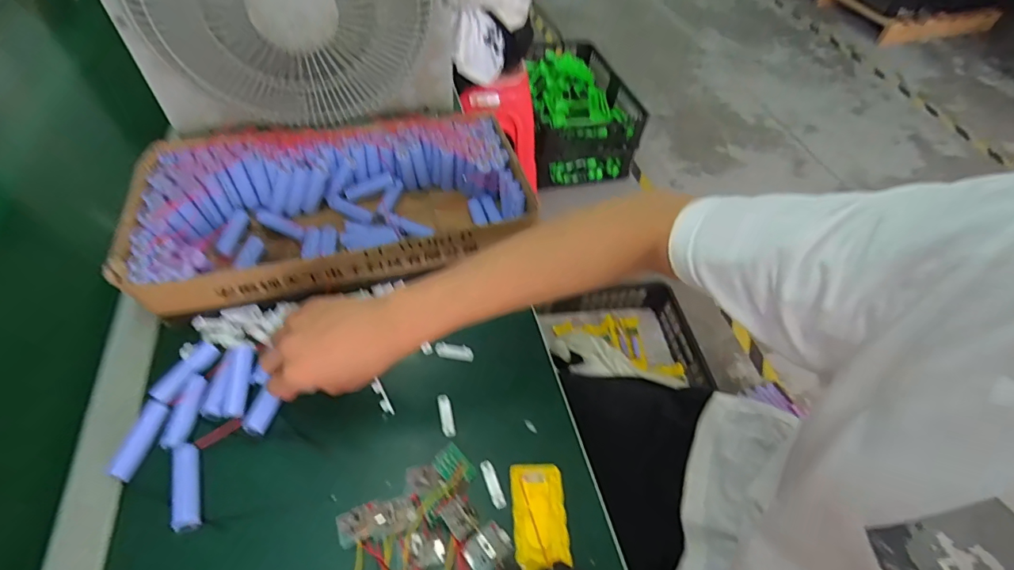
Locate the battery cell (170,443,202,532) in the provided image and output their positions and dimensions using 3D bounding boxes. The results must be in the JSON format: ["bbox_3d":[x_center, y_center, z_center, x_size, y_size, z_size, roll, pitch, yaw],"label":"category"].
[{"bbox_3d":[-0.269,0.173,0.407,0.021,0.024,0.070,-12,51,-17],"label":"battery cell"}]

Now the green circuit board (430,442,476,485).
[{"bbox_3d":[-0.046,0.163,0.427,0.037,0.004,0.027,43,51,6],"label":"green circuit board"}]

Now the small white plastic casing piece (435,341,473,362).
[{"bbox_3d":[-0.057,0.072,0.516,0.041,0.011,0.014,10,48,3],"label":"small white plastic casing piece"}]

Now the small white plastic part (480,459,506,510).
[{"bbox_3d":[-0.013,0.179,0.431,0.011,0.005,0.045,-14,51,-19],"label":"small white plastic part"}]

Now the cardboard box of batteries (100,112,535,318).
[{"bbox_3d":[-0.200,-0.099,0.580,0.429,0.085,0.219,-11,50,-16],"label":"cardboard box of batteries"}]

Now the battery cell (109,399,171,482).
[{"bbox_3d":[-0.327,0.138,0.426,0.020,0.017,0.066,9,48,2],"label":"battery cell"}]

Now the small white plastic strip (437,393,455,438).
[{"bbox_3d":[-0.060,0.129,0.471,0.011,0.006,0.042,-10,63,-15],"label":"small white plastic strip"}]

